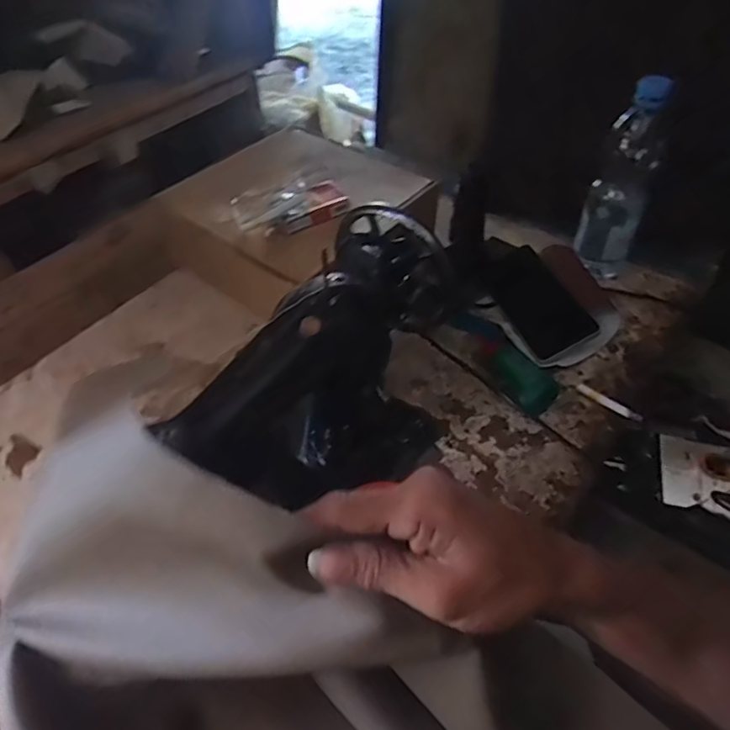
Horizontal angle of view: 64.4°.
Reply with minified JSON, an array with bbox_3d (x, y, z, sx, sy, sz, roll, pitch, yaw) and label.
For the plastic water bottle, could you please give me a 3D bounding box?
[{"bbox_3d":[0.306,-0.210,0.691,0.068,0.248,0.064,22,52,18],"label":"plastic water bottle"}]

